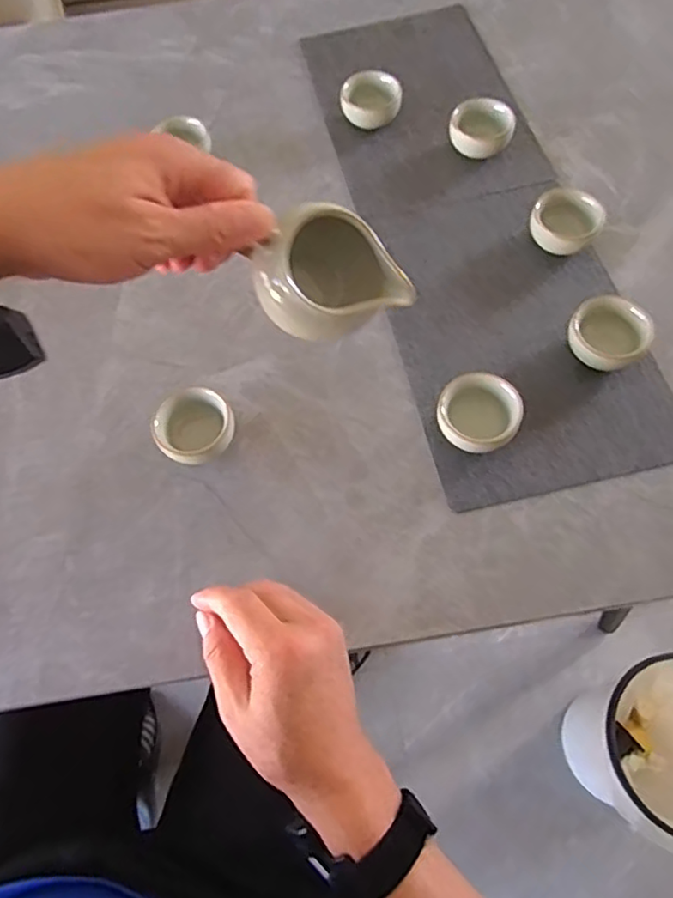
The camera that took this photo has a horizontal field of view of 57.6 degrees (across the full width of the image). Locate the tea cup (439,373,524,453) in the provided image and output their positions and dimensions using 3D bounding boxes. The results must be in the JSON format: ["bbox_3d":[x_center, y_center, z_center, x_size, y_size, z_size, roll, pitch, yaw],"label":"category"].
[{"bbox_3d":[0.106,-0.023,0.462,0.059,0.040,0.056,-1,63,3],"label":"tea cup"}]

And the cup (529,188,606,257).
[{"bbox_3d":[0.200,-0.197,0.539,0.057,0.038,0.045,9,64,8],"label":"cup"}]

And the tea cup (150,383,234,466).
[{"bbox_3d":[-0.109,-0.014,0.475,0.058,0.035,0.057,-1,63,3],"label":"tea cup"}]

